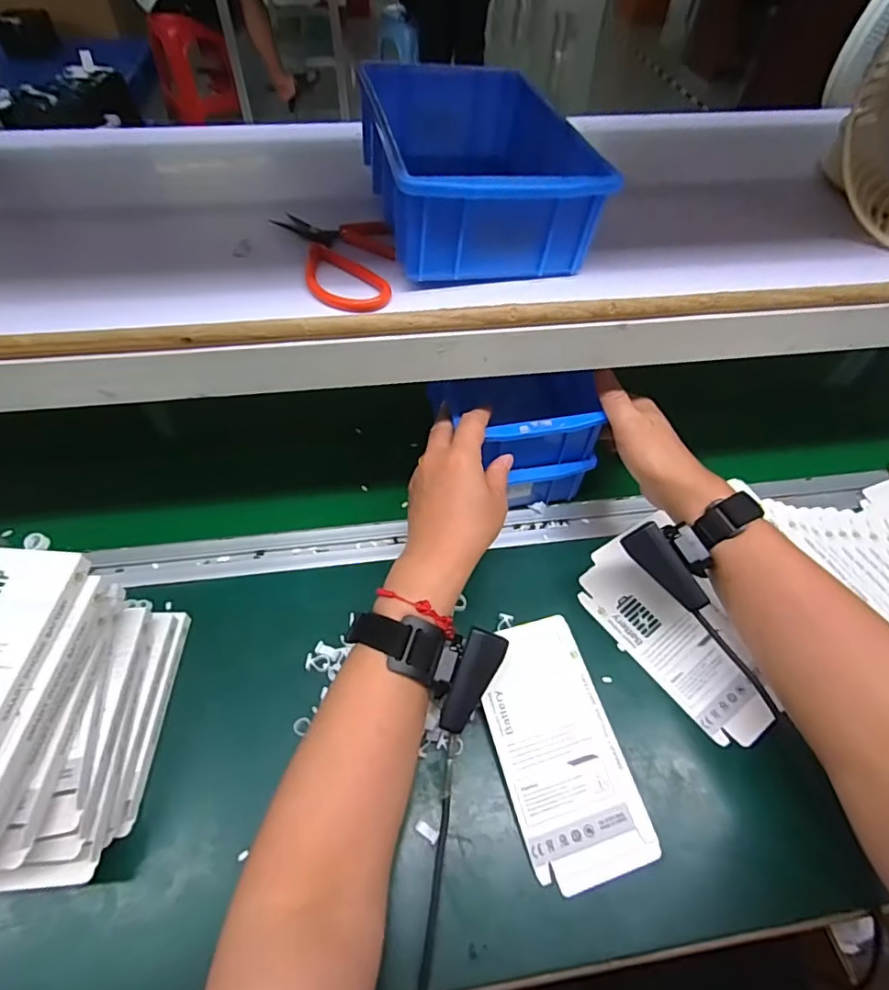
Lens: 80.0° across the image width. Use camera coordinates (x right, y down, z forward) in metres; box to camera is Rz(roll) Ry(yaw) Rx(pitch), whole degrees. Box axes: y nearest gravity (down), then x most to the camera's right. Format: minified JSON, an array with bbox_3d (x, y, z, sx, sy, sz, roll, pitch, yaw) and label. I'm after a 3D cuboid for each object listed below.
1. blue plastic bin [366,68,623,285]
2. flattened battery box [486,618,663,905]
[{"bbox_3d":[0.020,-0.233,0.378,0.133,0.071,0.196,-10,54,-9],"label":"blue plastic bin"},{"bbox_3d":[0.082,0.181,0.388,0.088,0.004,0.172,-12,62,-14],"label":"flattened battery box"}]

